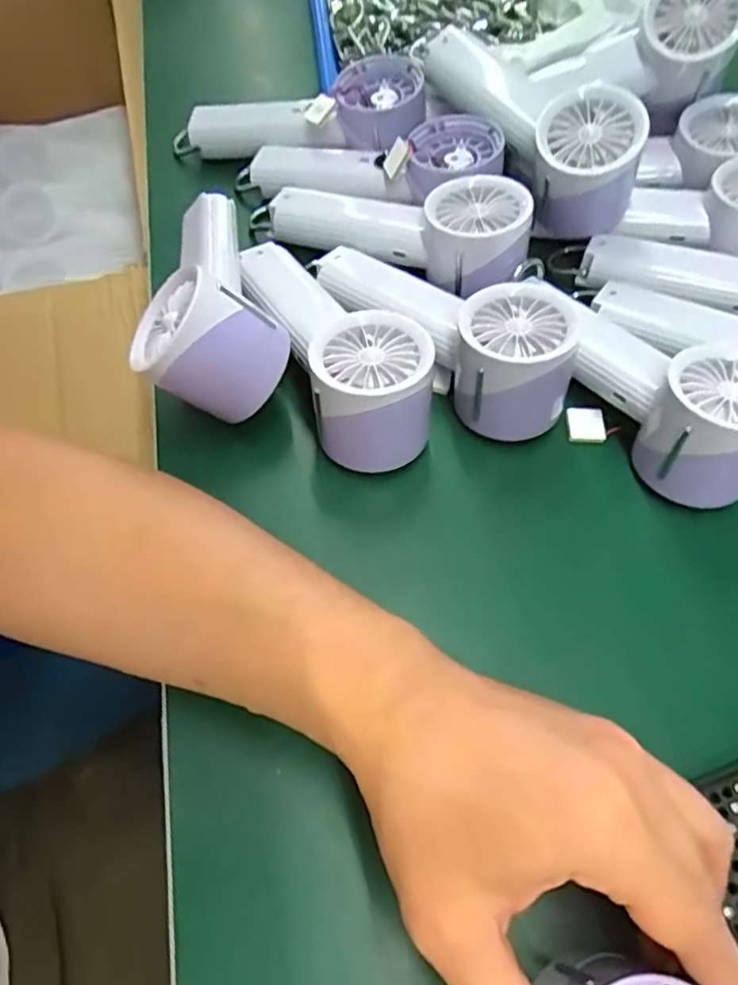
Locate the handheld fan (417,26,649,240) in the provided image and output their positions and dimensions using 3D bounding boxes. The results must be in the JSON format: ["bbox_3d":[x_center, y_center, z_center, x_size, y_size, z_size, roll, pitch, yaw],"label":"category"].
[{"bbox_3d":[0.099,-0.240,0.415,0.056,0.075,0.172,-30,65,-17],"label":"handheld fan"}]

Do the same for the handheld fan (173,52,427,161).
[{"bbox_3d":[-0.054,-0.275,0.463,0.193,0.039,0.064,2,59,19],"label":"handheld fan"}]

